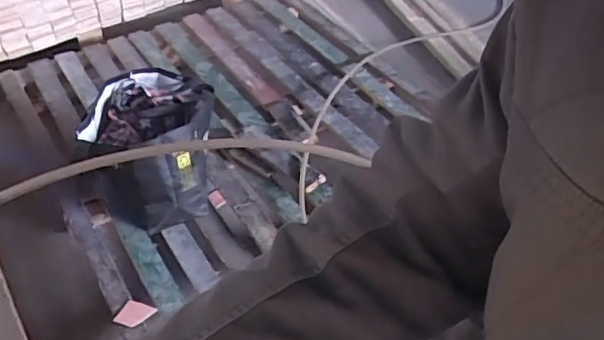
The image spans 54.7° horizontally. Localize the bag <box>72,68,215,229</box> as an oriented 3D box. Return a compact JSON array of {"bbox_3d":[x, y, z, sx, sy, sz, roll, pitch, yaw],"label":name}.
[{"bbox_3d":[-0.320,-0.053,1.253,0.258,0.186,0.298,-5,44,-7],"label":"bag"}]

